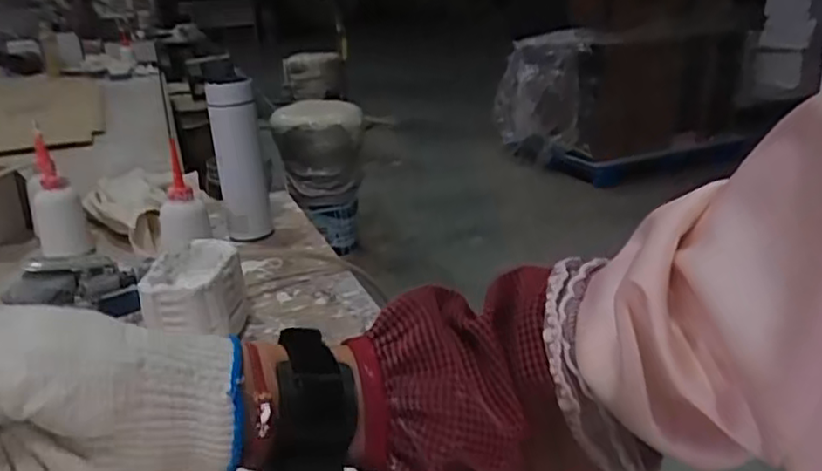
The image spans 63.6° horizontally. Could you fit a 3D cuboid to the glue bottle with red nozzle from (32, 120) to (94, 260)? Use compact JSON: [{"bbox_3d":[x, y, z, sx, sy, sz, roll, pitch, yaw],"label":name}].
[{"bbox_3d":[-0.483,-0.053,0.902,0.063,0.173,0.055,-14,24,-28],"label":"glue bottle with red nozzle"}]

